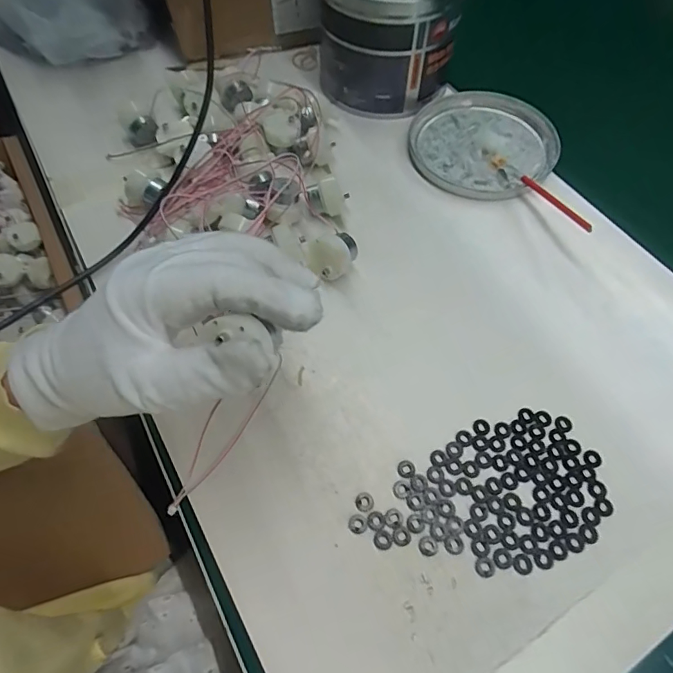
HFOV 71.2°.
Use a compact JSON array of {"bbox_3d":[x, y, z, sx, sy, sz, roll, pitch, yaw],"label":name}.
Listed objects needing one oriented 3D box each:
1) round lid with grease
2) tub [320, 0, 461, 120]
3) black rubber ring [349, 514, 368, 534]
[{"bbox_3d":[0.137,-0.177,0.434,0.132,0.019,0.135,0,61,0],"label":"round lid with grease"},{"bbox_3d":[0.049,-0.296,0.447,0.117,0.114,0.128,0,61,0],"label":"tub"},{"bbox_3d":[0.012,0.107,0.269,0.010,0.004,0.010,0,61,0],"label":"black rubber ring"}]

